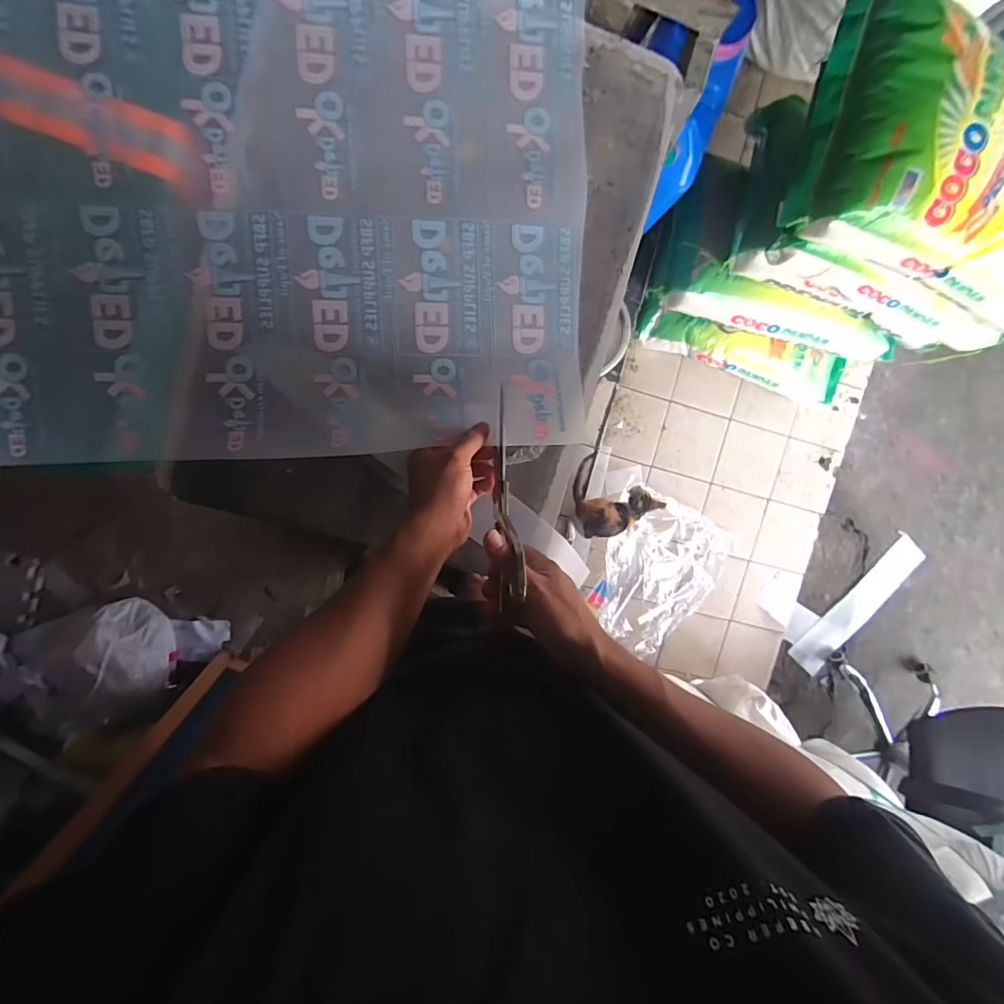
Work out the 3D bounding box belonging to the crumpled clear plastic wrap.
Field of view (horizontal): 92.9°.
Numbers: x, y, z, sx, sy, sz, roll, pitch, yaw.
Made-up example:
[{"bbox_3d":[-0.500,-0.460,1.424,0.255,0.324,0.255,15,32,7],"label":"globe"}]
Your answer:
[{"bbox_3d":[0.459,0.221,1.430,0.392,0.139,0.446,30,92,-9],"label":"crumpled clear plastic wrap"}]

